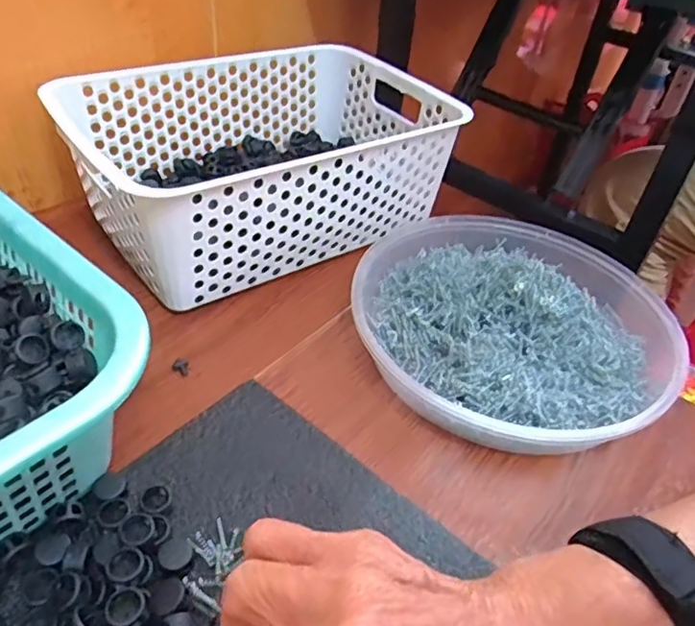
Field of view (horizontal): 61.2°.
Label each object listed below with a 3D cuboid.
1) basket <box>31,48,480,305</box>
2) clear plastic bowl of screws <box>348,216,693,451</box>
[{"bbox_3d":[-0.073,-0.138,0.517,0.297,0.105,0.200,-22,50,-29],"label":"basket"},{"bbox_3d":[0.120,0.007,0.440,0.229,0.057,0.231,4,42,-4],"label":"clear plastic bowl of screws"}]

